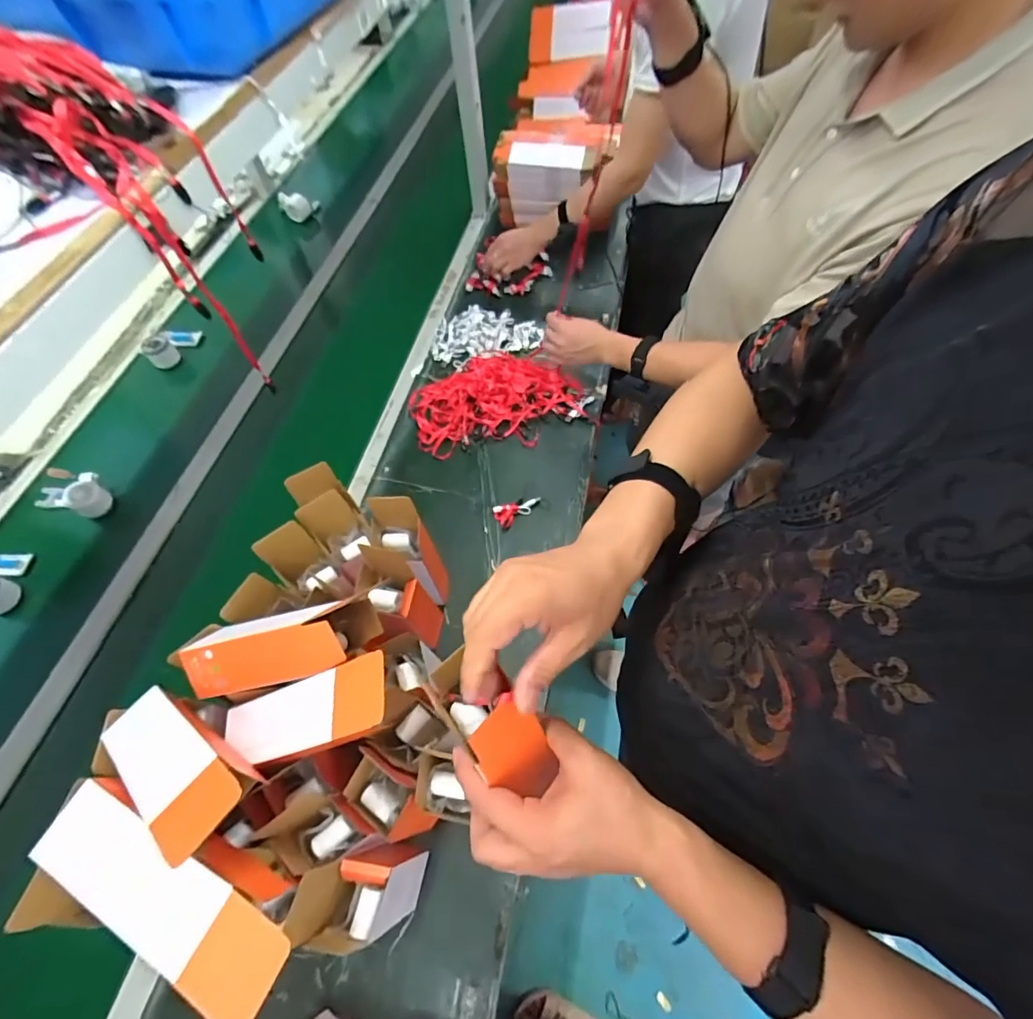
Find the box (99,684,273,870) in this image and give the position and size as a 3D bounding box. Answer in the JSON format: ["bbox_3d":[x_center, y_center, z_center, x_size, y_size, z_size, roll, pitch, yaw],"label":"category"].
[{"bbox_3d":[-0.309,0.250,0.464,0.241,0.081,0.064,8,57,42],"label":"box"}]

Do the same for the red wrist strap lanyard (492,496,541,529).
[{"bbox_3d":[0.001,-0.004,0.883,0.086,0.009,0.045,-30,63,-13],"label":"red wrist strap lanyard"}]

